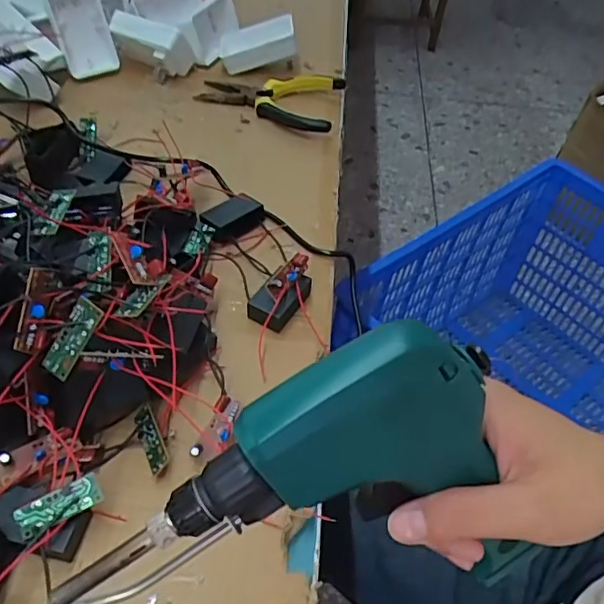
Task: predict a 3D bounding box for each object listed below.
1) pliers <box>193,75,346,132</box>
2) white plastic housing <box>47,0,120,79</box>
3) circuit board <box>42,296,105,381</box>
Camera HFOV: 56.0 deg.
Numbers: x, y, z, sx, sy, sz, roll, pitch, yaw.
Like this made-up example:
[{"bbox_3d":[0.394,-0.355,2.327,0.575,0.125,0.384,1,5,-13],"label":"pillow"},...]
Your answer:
[{"bbox_3d":[-0.036,-0.222,0.615,0.149,0.021,0.092,12,50,6],"label":"pliers"},{"bbox_3d":[-0.237,-0.295,0.617,0.053,0.088,0.015,-21,29,-16],"label":"white plastic housing"},{"bbox_3d":[-0.123,0.019,0.304,0.017,0.004,0.045,36,100,9],"label":"circuit board"}]

